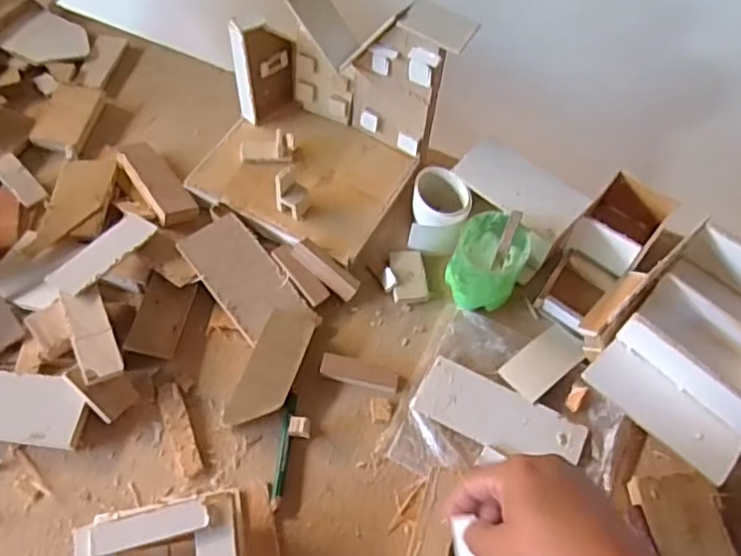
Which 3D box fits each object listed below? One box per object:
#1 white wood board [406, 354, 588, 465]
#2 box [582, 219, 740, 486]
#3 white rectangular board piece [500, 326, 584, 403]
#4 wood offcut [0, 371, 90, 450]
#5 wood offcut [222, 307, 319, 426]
[{"bbox_3d":[0.102,0.109,0.485,0.131,0.005,0.049,24,60,11],"label":"white wood board"},{"bbox_3d":[0.260,0.056,0.479,0.133,0.077,0.154,40,64,19],"label":"box"},{"bbox_3d":[0.146,0.070,0.517,0.074,0.008,0.038,-34,66,-21],"label":"white rectangular board piece"},{"bbox_3d":[-0.262,0.094,0.451,0.103,0.017,0.046,6,59,0],"label":"wood offcut"},{"bbox_3d":[-0.076,0.069,0.483,0.039,0.006,0.101,24,67,-6],"label":"wood offcut"}]

